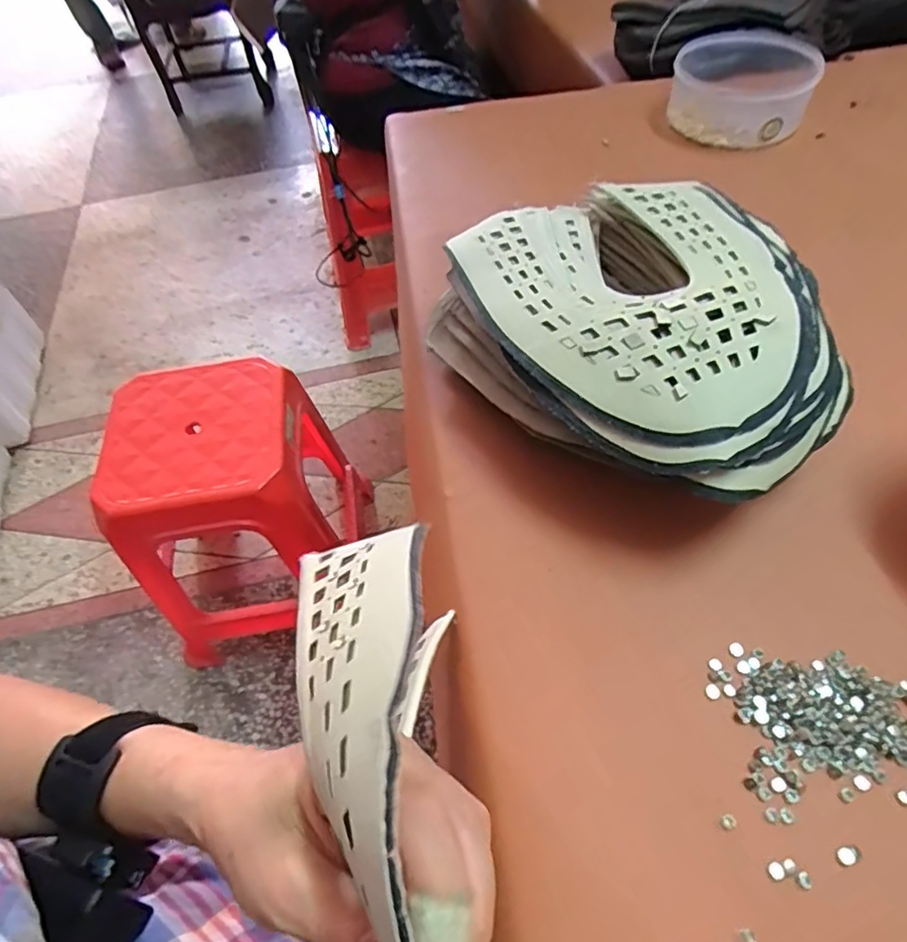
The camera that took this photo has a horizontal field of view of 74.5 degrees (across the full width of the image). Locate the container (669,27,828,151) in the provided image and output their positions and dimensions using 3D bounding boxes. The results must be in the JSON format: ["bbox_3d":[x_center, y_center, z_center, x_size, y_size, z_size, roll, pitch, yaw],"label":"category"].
[{"bbox_3d":[0.306,-0.409,0.624,0.135,0.047,0.170,25,61,19],"label":"container"}]

